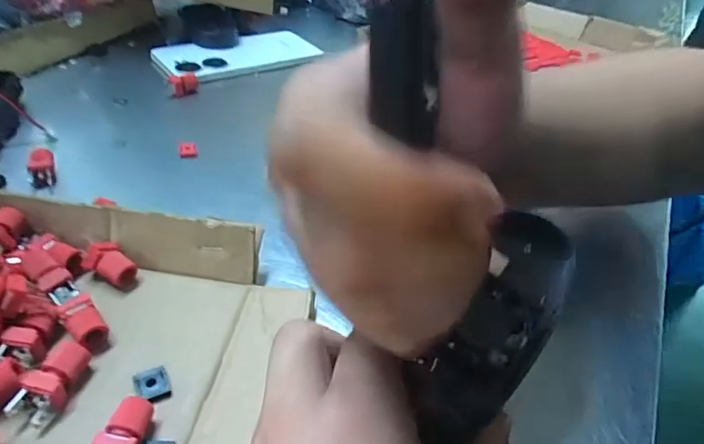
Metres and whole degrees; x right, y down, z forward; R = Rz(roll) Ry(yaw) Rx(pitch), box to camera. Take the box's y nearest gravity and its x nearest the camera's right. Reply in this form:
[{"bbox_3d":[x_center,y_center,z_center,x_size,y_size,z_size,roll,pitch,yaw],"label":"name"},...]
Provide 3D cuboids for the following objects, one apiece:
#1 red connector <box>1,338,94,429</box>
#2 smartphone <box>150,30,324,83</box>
[{"bbox_3d":[-0.121,0.065,0.200,0.015,0.014,0.034,11,38,4],"label":"red connector"},{"bbox_3d":[-0.111,-0.172,0.497,0.159,0.007,0.078,-21,47,-32],"label":"smartphone"}]

